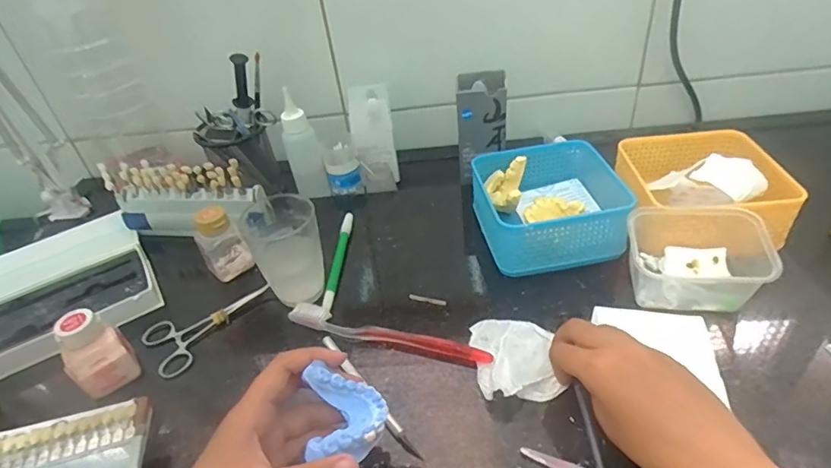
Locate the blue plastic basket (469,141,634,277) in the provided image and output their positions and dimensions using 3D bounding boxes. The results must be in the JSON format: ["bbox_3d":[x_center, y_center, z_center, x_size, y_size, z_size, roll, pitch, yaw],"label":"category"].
[{"bbox_3d":[0.139,-0.033,0.524,0.134,0.058,0.138,-8,40,-2],"label":"blue plastic basket"}]

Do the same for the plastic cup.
[{"bbox_3d":[-0.121,0.015,0.482,0.065,0.085,0.070,-20,42,-15],"label":"plastic cup"}]

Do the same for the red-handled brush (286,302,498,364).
[{"bbox_3d":[-0.028,0.088,0.444,0.189,0.010,0.021,10,43,19],"label":"red-handled brush"}]

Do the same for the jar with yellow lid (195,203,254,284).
[{"bbox_3d":[-0.201,0.008,0.519,0.042,0.076,0.036,-27,44,-23],"label":"jar with yellow lid"}]

